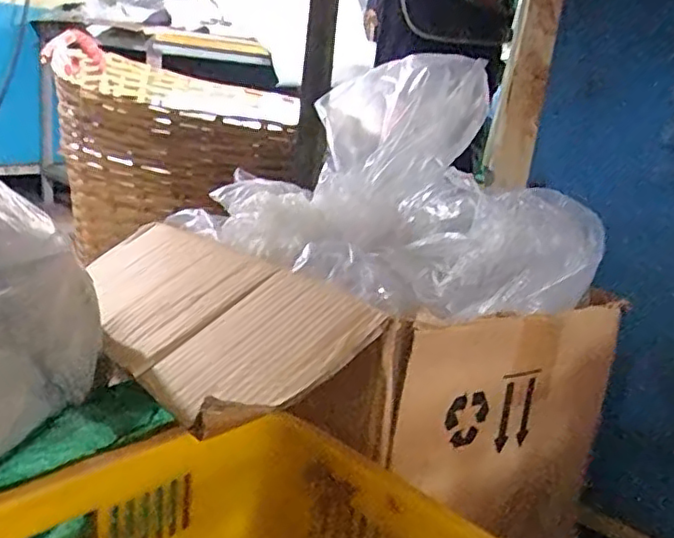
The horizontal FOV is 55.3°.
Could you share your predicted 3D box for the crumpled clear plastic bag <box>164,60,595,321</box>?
[{"bbox_3d":[0.056,-0.104,0.681,0.444,0.205,0.280,22,22,39],"label":"crumpled clear plastic bag"}]

